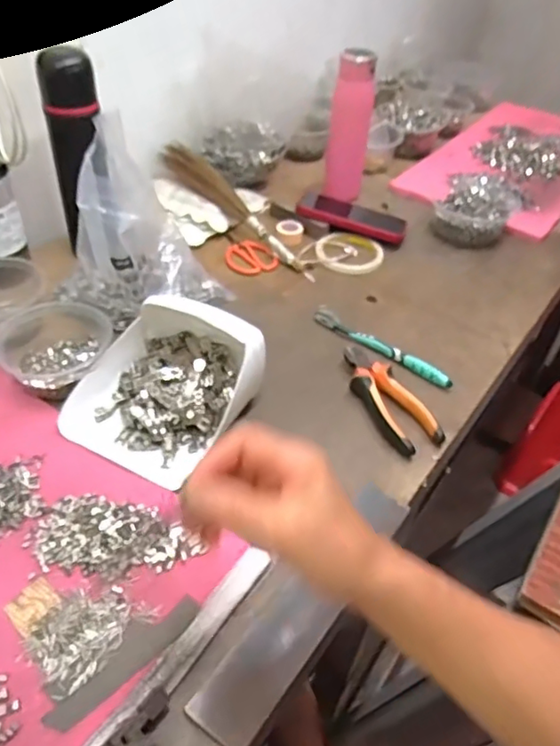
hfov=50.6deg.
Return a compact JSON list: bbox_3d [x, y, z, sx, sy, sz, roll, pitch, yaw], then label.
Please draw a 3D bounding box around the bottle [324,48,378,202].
[{"bbox_3d":[0.111,-0.392,0.928,0.066,0.193,0.051,-4,45,-12],"label":"bottle"}]

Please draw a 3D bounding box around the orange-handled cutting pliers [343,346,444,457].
[{"bbox_3d":[0.114,0.022,0.636,0.056,0.018,0.148,-14,48,-20],"label":"orange-handled cutting pliers"}]

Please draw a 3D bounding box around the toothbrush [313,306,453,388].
[{"bbox_3d":[0.117,-0.033,0.704,0.192,0.019,0.022,36,51,26],"label":"toothbrush"}]

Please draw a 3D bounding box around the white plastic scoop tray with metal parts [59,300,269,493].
[{"bbox_3d":[-0.109,0.002,0.581,0.159,0.078,0.171,23,47,16],"label":"white plastic scoop tray with metal parts"}]

